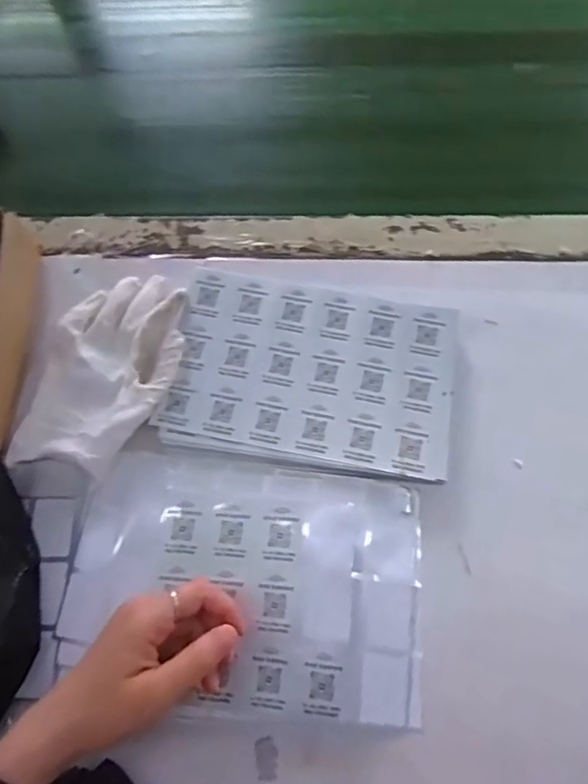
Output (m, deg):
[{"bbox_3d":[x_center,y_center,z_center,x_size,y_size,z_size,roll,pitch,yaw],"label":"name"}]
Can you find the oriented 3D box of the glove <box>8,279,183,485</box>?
[{"bbox_3d":[-0.139,-0.018,0.425,0.099,0.020,0.158,13,71,7],"label":"glove"}]

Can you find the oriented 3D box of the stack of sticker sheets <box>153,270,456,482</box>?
[{"bbox_3d":[0.014,-0.015,0.424,0.205,0.010,0.139,8,71,3],"label":"stack of sticker sheets"}]

